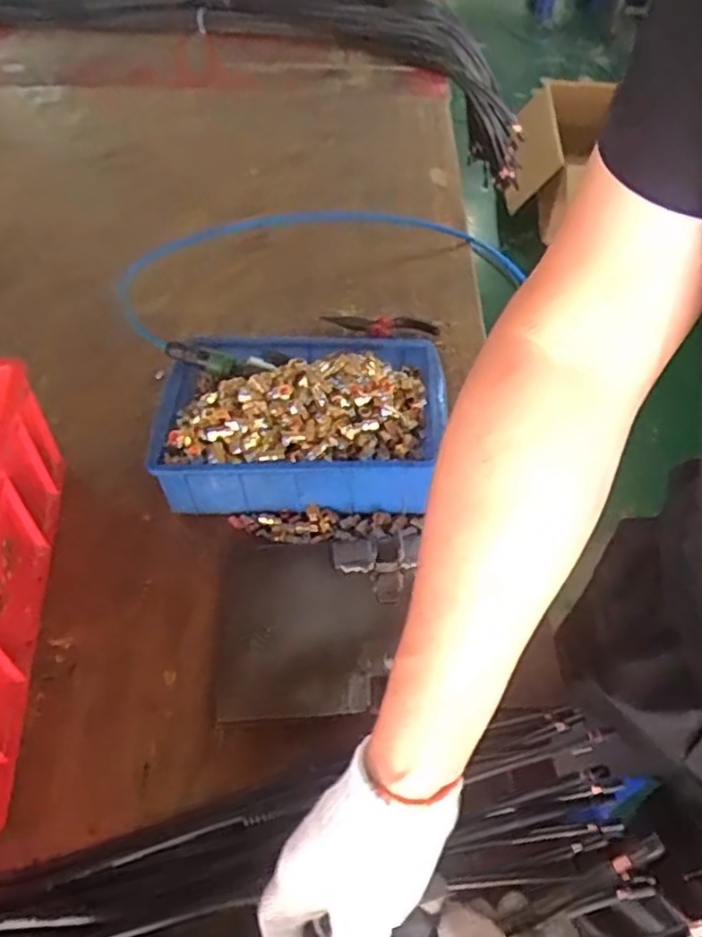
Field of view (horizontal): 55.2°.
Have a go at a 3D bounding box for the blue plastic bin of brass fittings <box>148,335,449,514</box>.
[{"bbox_3d":[-0.051,-0.048,0.724,0.297,0.108,0.219,1,50,2],"label":"blue plastic bin of brass fittings"}]

